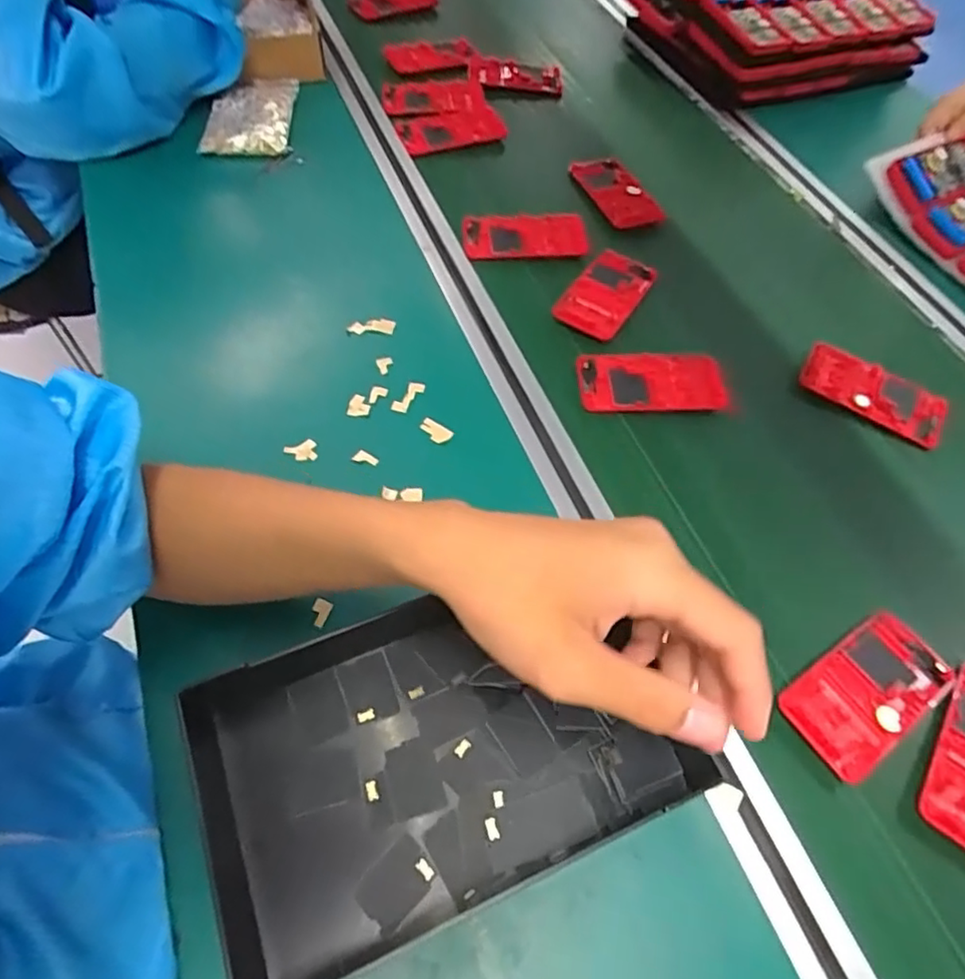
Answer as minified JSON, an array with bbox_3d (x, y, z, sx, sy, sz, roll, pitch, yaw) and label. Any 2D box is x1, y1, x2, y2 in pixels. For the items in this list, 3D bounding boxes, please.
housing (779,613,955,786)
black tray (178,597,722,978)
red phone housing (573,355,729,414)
[{"bbox_3d":[0.255,0.130,0.415,0.122,0.007,0.062,-29,63,-20],"label":"housing"},{"bbox_3d":[-0.031,0.152,0.378,0.264,0.022,0.174,-19,60,-14],"label":"black tray"},{"bbox_3d":[0.148,-0.094,0.552,0.129,0.010,0.061,-2,62,-6],"label":"red phone housing"}]

